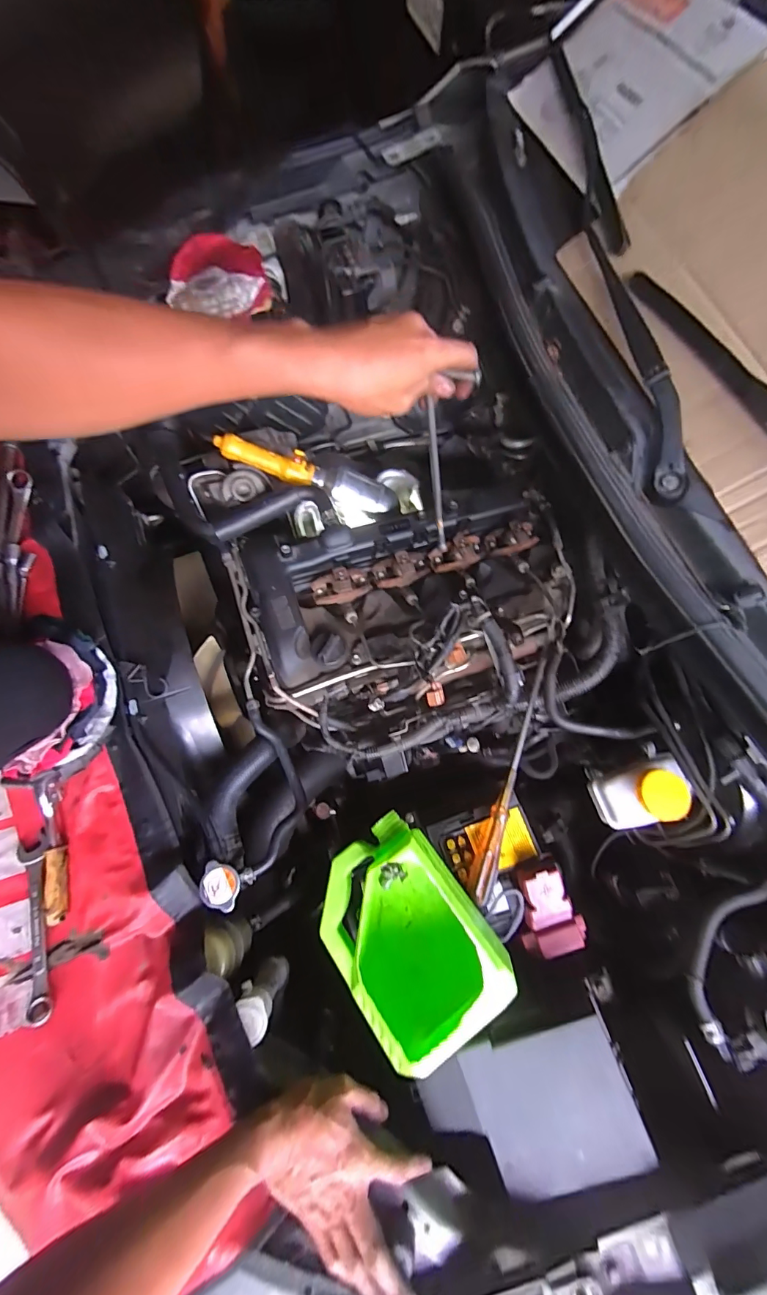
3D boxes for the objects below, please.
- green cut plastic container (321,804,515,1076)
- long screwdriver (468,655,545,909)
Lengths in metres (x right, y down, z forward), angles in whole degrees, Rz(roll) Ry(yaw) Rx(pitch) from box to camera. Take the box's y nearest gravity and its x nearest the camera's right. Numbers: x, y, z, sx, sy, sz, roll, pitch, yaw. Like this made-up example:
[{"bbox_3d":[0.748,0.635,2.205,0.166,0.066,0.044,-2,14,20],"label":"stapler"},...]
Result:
[{"bbox_3d":[0.018,0.325,0.513,0.159,0.147,0.208,-37,77,-12],"label":"green cut plastic container"},{"bbox_3d":[0.165,0.166,0.580,0.027,0.030,0.312,19,73,4],"label":"long screwdriver"}]

